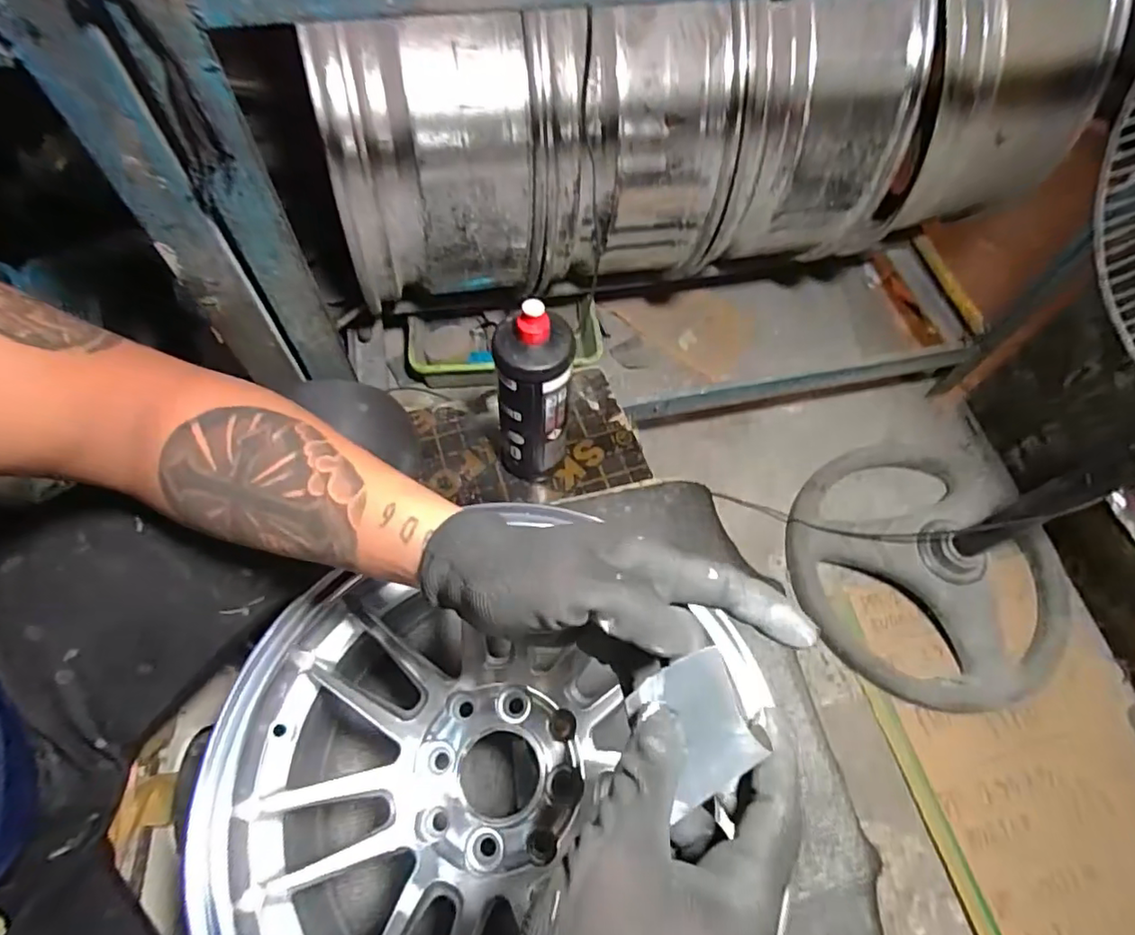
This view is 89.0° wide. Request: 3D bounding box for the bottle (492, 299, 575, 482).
[{"bbox_3d":[-0.037,-0.077,0.627,0.075,0.238,0.072,2,62,-2],"label":"bottle"}]

